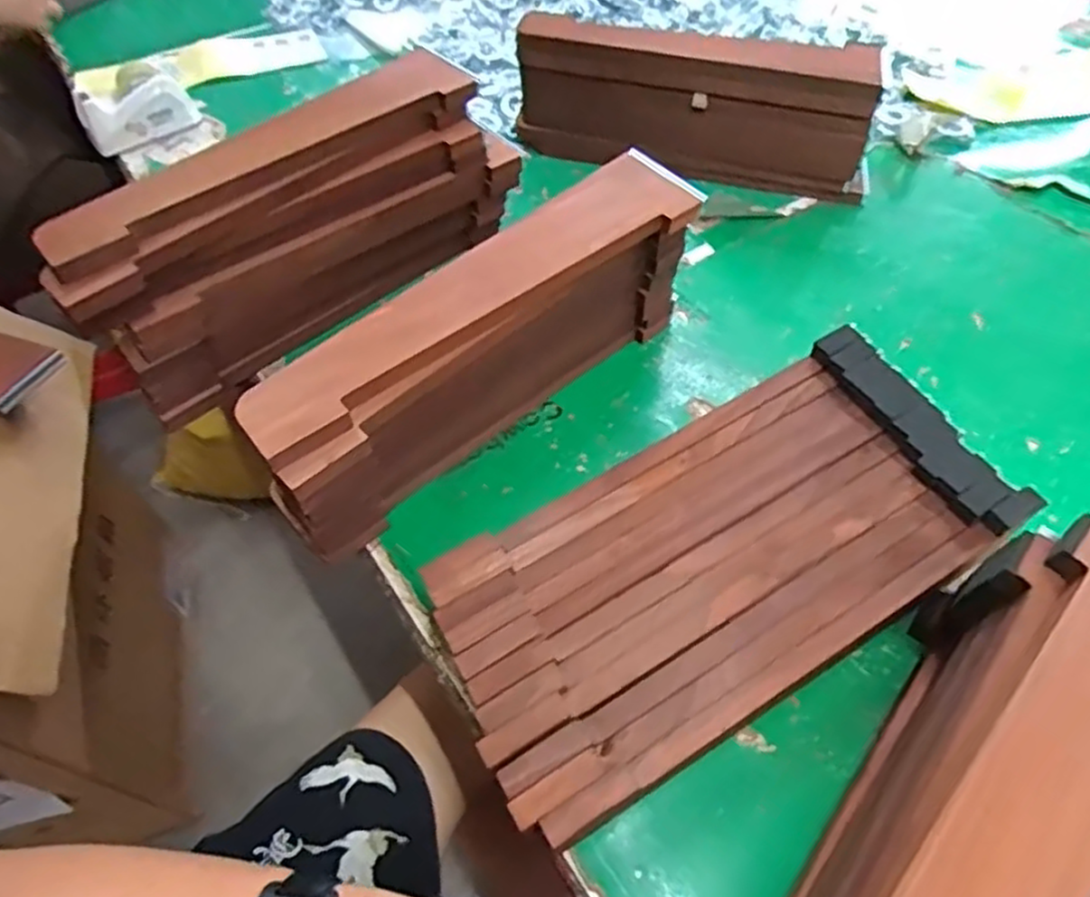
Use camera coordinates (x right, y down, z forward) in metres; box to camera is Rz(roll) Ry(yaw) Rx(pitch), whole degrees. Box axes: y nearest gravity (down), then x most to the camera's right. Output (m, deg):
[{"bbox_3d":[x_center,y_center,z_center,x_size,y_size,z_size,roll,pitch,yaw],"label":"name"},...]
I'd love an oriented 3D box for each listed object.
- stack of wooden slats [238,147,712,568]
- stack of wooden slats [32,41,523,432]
[{"bbox_3d":[-0.038,-0.065,0.521,0.351,0.144,0.072,-37,61,-24],"label":"stack of wooden slats"},{"bbox_3d":[-0.199,-0.185,0.597,0.368,0.158,0.098,-36,61,-23],"label":"stack of wooden slats"}]

